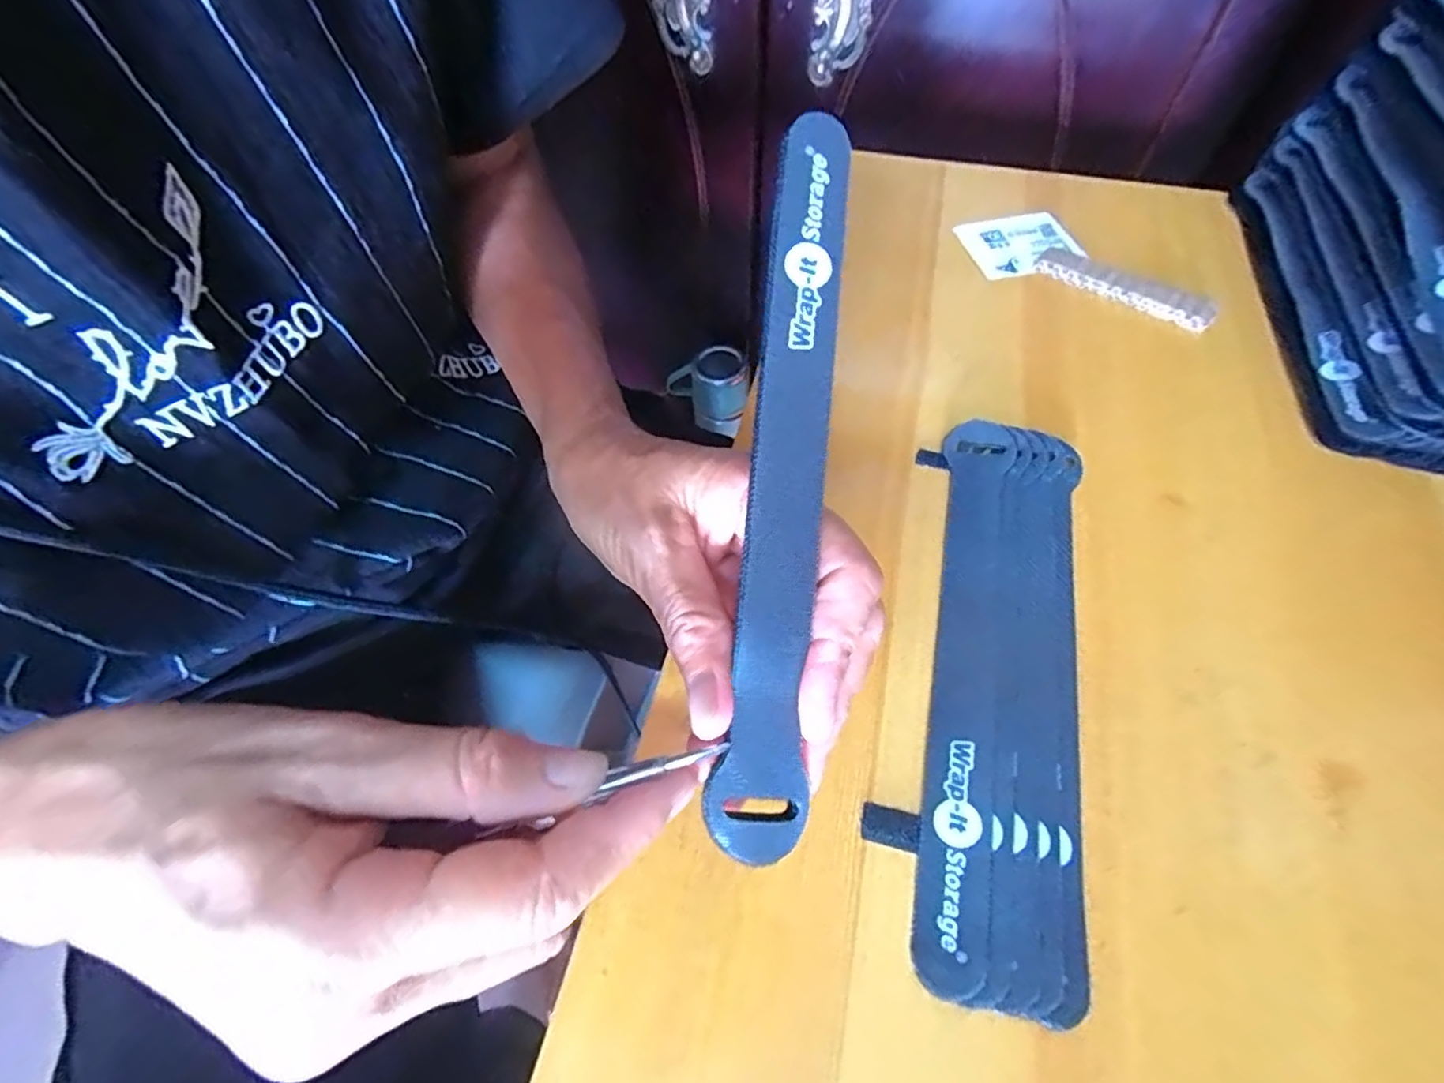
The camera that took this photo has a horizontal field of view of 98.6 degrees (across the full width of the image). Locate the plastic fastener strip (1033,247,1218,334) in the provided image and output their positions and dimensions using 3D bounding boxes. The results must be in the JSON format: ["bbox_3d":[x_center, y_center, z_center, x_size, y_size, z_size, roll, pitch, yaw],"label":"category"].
[{"bbox_3d":[0.204,-0.129,0.316,0.086,0.012,0.020,39,67,22],"label":"plastic fastener strip"}]

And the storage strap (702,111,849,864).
[{"bbox_3d":[0.018,-0.019,0.167,0.023,0.006,0.195,6,84,4],"label":"storage strap"}]

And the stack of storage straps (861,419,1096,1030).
[{"bbox_3d":[0.091,0.037,0.211,0.057,0.007,0.197,13,60,9],"label":"stack of storage straps"}]

